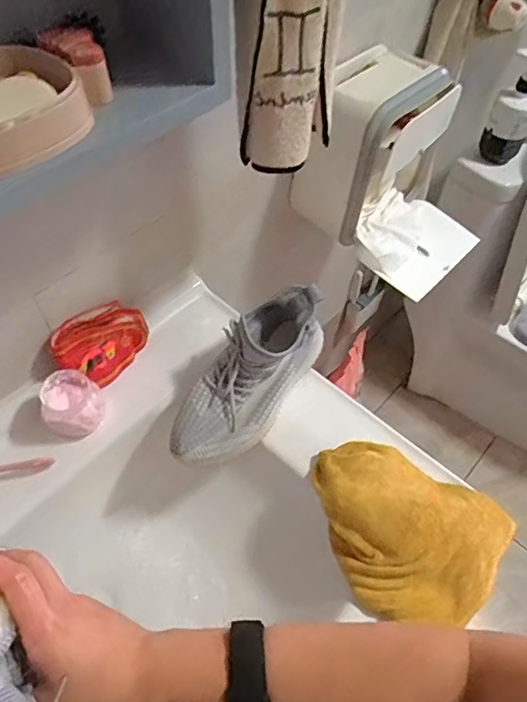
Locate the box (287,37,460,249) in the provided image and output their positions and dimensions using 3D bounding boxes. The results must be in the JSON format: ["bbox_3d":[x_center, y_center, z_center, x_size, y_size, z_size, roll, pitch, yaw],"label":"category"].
[{"bbox_3d":[0.161,-0.305,0.761,0.127,0.199,0.191,39,62,23],"label":"box"}]

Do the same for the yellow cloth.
[{"bbox_3d":[0.136,0.177,0.515,0.196,0.050,0.151,24,57,15],"label":"yellow cloth"}]

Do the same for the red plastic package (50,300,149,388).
[{"bbox_3d":[-0.192,-0.011,0.618,0.021,0.087,0.114,7,47,39],"label":"red plastic package"}]

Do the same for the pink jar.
[{"bbox_3d":[-0.214,0.063,0.585,0.060,0.060,0.064,1,54,-1],"label":"pink jar"}]

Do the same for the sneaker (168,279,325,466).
[{"bbox_3d":[-0.013,0.027,0.589,0.088,0.099,0.238,32,74,19],"label":"sneaker"}]

